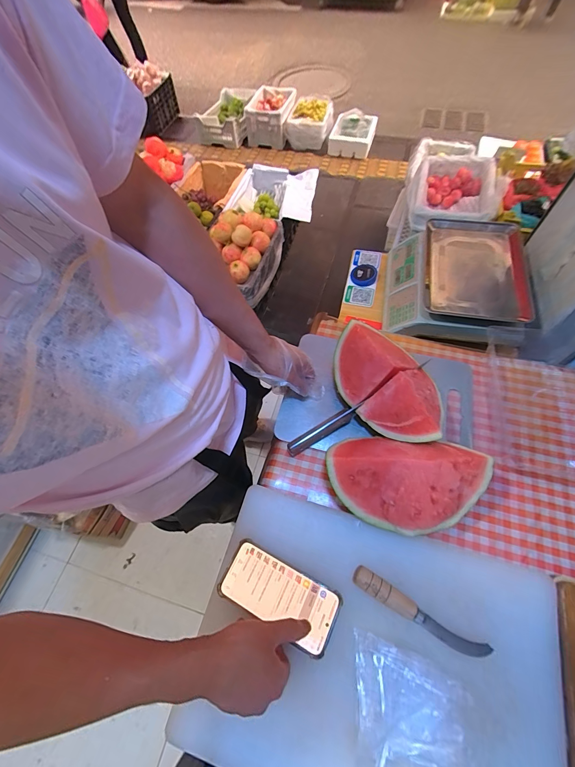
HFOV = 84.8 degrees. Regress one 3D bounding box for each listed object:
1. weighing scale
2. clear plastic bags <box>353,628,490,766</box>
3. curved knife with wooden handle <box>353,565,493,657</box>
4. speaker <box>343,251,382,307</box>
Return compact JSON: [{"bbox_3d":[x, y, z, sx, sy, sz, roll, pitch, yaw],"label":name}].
[{"bbox_3d":[0.430,-0.262,0.808,0.323,0.110,0.335,9,63,9],"label":"weighing scale"},{"bbox_3d":[0.144,0.380,0.357,0.140,0.018,0.118,6,54,17],"label":"clear plastic bags"},{"bbox_3d":[0.168,0.295,0.402,0.177,0.019,0.026,26,67,16],"label":"curved knife with wooden handle"},{"bbox_3d":[0.225,-0.320,0.943,0.083,0.034,0.198,11,63,10],"label":"speaker"}]

